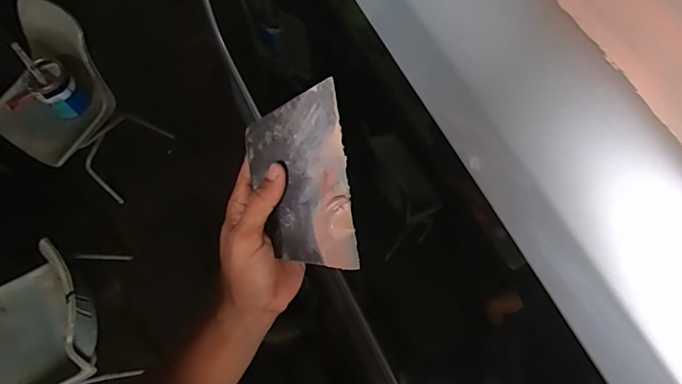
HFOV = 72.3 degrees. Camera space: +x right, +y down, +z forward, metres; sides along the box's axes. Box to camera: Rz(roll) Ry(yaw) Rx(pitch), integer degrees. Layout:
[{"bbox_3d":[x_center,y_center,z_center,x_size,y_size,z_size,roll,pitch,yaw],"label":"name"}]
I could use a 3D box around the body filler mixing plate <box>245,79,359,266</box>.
[{"bbox_3d":[-0.035,-0.007,0.378,0.094,0.008,0.138,-14,82,34],"label":"body filler mixing plate"}]

